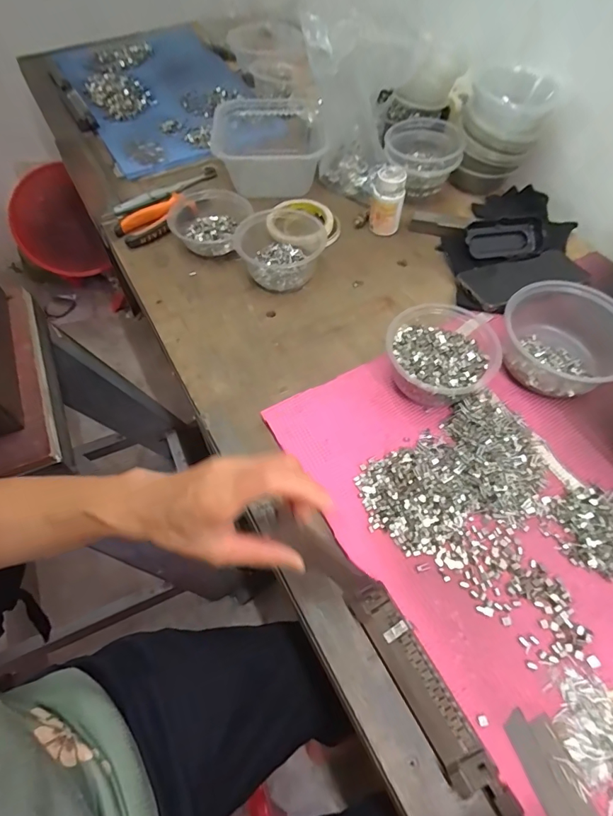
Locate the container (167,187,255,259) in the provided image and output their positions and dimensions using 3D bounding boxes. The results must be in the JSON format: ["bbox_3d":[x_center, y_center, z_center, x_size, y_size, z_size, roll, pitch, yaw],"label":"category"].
[{"bbox_3d":[-0.135,-0.261,0.631,0.116,0.033,0.115,-6,58,-5],"label":"container"}]

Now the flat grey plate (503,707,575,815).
[{"bbox_3d":[0.178,0.283,0.311,0.020,0.004,0.117,-20,61,-7],"label":"flat grey plate"}]

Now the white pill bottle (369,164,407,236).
[{"bbox_3d":[0.115,-0.294,0.633,0.046,0.081,0.050,11,59,7],"label":"white pill bottle"}]

